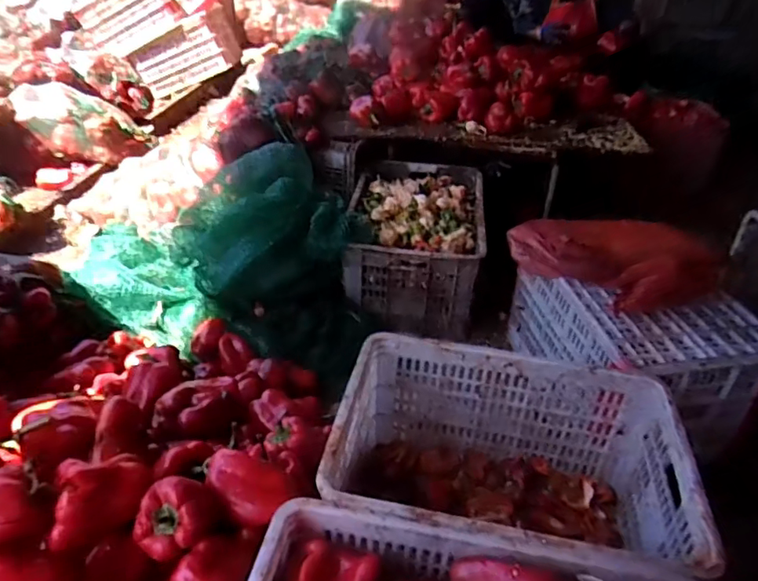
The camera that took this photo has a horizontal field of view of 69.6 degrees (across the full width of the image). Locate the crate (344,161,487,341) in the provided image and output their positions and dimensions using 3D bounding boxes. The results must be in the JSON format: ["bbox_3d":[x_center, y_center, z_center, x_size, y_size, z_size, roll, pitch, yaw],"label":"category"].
[{"bbox_3d":[0.097,-0.142,1.458,0.319,0.252,0.476,5,35,4],"label":"crate"}]

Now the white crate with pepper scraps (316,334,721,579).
[{"bbox_3d":[0.190,0.322,0.892,0.508,0.301,0.355,8,36,8],"label":"white crate with pepper scraps"}]

